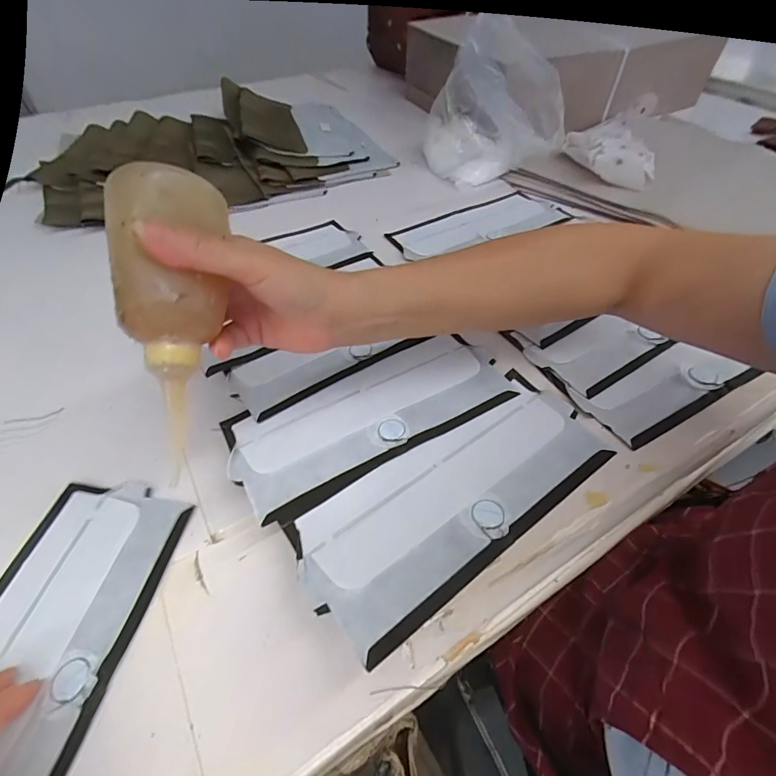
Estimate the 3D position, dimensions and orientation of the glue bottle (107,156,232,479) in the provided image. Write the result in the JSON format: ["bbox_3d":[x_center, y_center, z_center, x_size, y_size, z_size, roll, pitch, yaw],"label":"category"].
[{"bbox_3d":[-0.125,-0.039,0.246,0.048,0.047,0.171,-1,93,2],"label":"glue bottle"}]

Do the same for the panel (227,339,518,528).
[{"bbox_3d":[-0.008,0.022,0.348,0.233,0.009,0.101,-23,53,-14],"label":"panel"}]

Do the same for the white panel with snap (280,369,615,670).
[{"bbox_3d":[0.053,0.073,0.303,0.234,0.005,0.099,-30,54,-24],"label":"white panel with snap"}]

